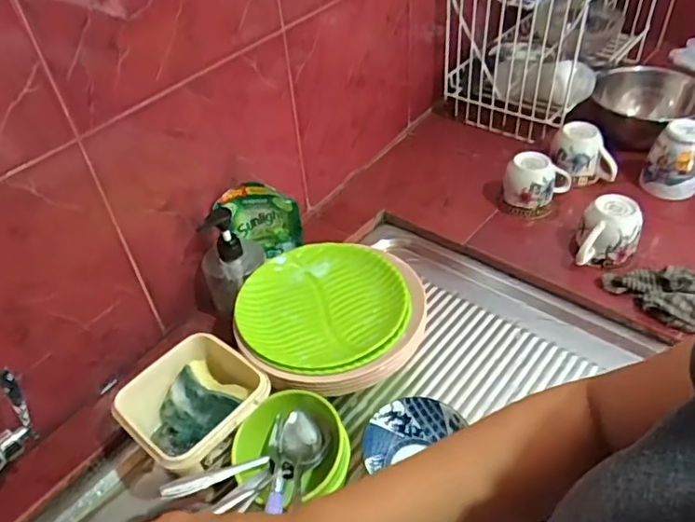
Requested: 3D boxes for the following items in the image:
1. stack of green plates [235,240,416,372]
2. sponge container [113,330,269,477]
[{"bbox_3d":[-0.028,0.052,0.655,0.190,0.023,0.184,-4,43,1],"label":"stack of green plates"},{"bbox_3d":[-0.158,0.159,0.604,0.126,0.078,0.129,32,54,32],"label":"sponge container"}]

